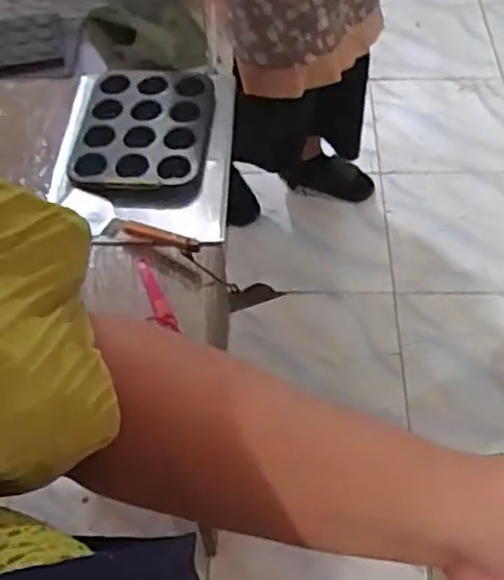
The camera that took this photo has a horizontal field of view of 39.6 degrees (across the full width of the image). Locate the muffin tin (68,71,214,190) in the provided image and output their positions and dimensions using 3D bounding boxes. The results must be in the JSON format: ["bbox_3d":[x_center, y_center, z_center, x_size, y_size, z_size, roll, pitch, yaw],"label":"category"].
[{"bbox_3d":[-0.163,-0.248,1.047,0.197,0.031,0.243,-1,53,0],"label":"muffin tin"}]

